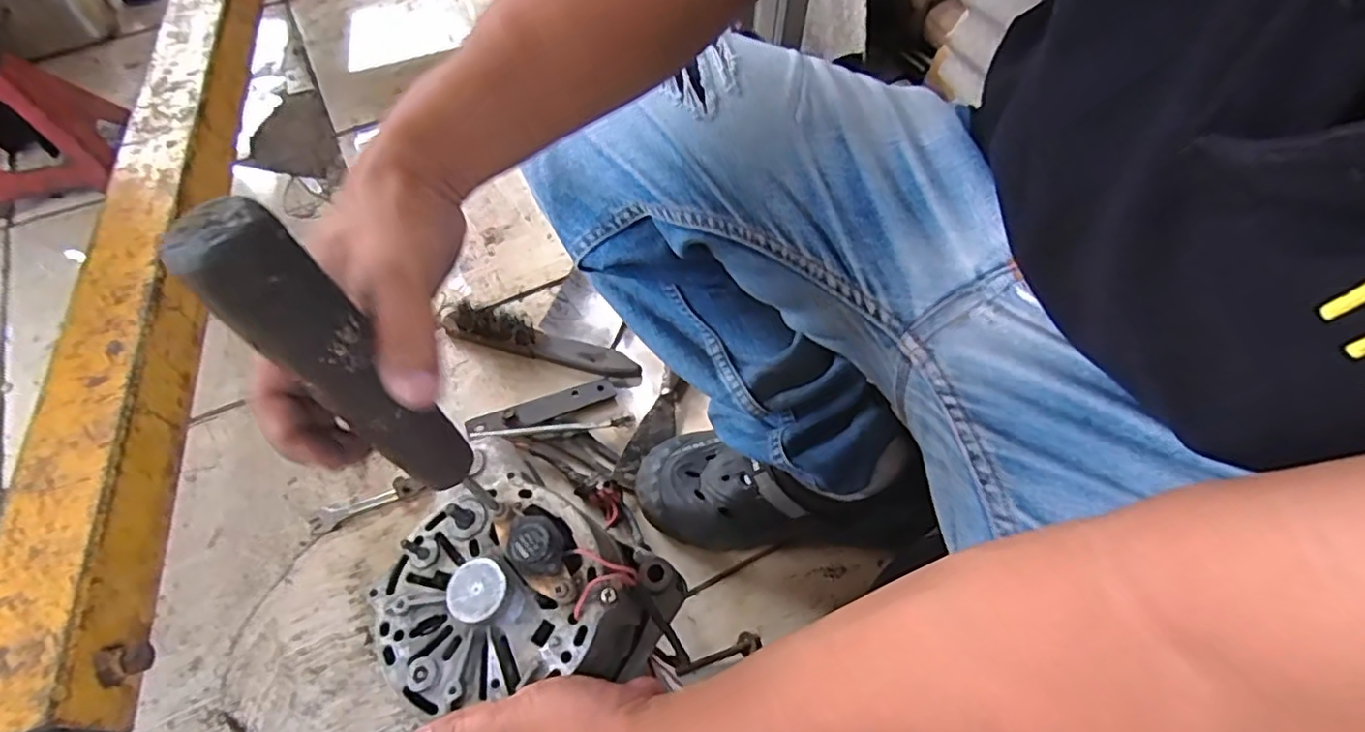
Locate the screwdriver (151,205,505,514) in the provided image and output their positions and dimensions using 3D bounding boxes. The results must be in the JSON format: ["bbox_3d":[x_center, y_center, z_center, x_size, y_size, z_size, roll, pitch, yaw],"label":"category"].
[{"bbox_3d":[-0.133,0.014,0.277,0.022,0.193,0.032,5,56,17],"label":"screwdriver"}]

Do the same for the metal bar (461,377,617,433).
[{"bbox_3d":[-0.150,0.045,0.683,0.156,0.007,0.030,-18,60,-15],"label":"metal bar"}]

